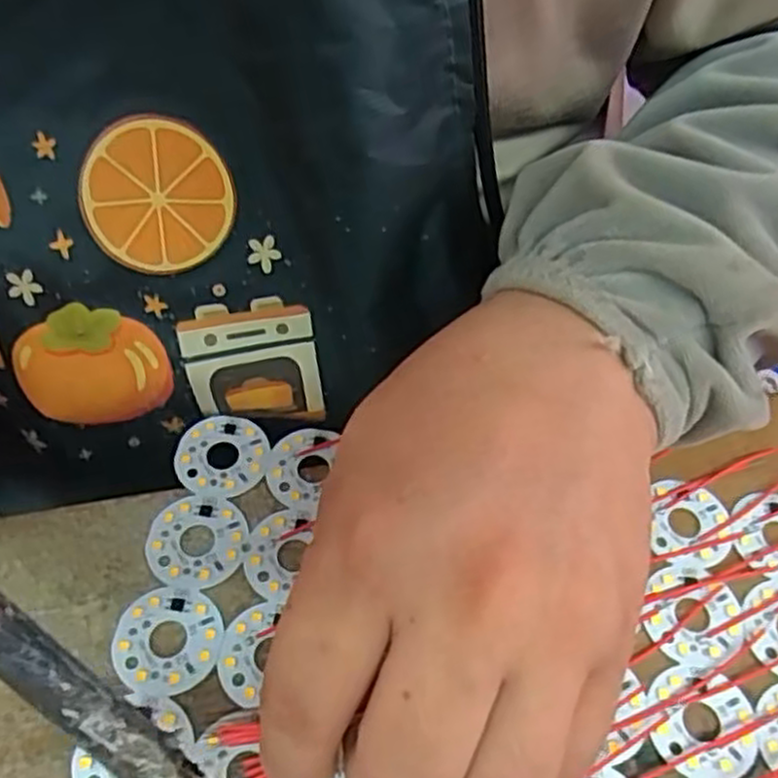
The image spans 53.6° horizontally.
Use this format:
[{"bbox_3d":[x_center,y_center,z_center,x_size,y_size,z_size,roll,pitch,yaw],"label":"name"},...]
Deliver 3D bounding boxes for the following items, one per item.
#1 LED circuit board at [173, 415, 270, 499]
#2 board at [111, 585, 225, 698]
[{"bbox_3d":[-0.056,0.022,0.256,0.030,0.004,0.029,1,55,-2],"label":"LED circuit board"},{"bbox_3d":[-0.064,0.071,0.221,0.030,0.004,0.030,-12,57,-11],"label":"board"}]

